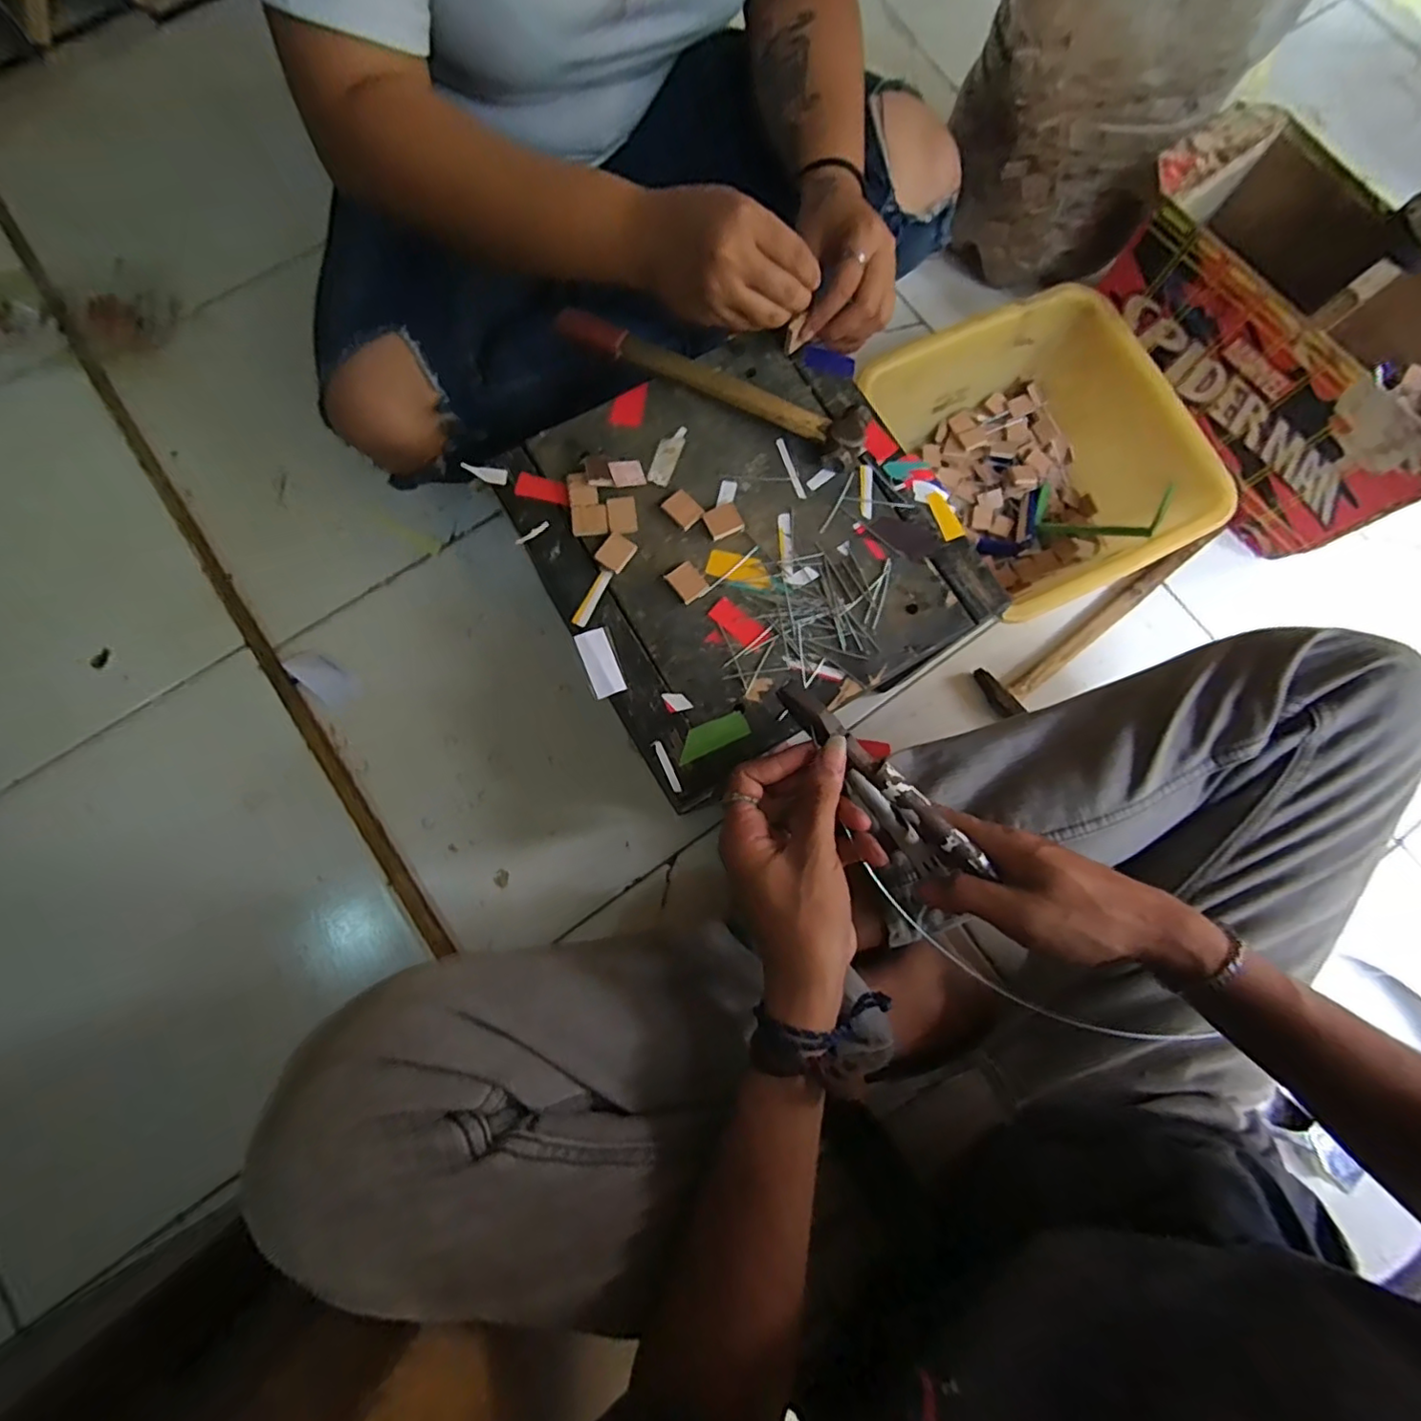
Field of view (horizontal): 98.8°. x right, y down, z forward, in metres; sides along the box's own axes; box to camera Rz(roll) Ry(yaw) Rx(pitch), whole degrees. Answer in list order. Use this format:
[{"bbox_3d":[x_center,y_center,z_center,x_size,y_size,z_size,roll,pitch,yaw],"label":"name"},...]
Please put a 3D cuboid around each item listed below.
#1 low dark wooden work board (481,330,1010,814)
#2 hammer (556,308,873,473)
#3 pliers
[{"bbox_3d":[0.022,-0.120,0.425,0.269,0.019,0.273,-32,81,-7],"label":"low dark wooden work board"},{"bbox_3d":[0.005,-0.241,0.443,0.233,0.022,0.042,27,79,4],"label":"hammer"},{"bbox_3d":[0.102,0.046,0.375,0.022,0.065,0.164,-44,100,-9],"label":"pliers"}]

